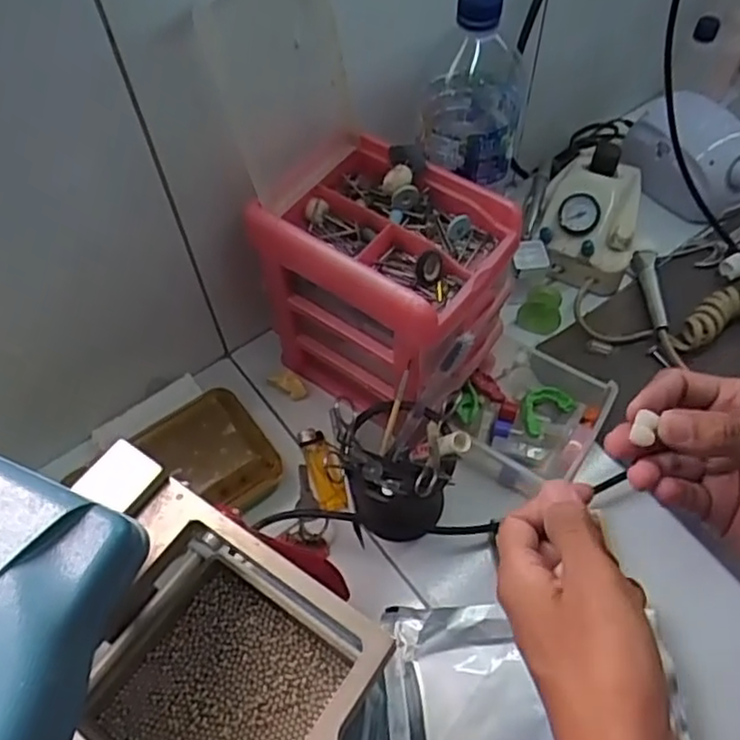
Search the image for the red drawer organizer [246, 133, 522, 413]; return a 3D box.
[{"bbox_3d":[0.016,-0.066,0.585,0.172,0.193,0.124,30,63,20],"label":"red drawer organizer"}]

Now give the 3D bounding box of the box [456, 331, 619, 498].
[{"bbox_3d":[0.144,0.042,0.626,0.119,0.056,0.129,30,62,19],"label":"box"}]

